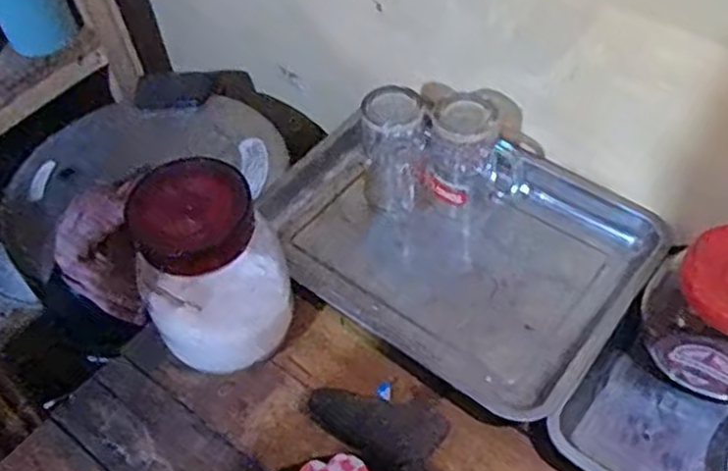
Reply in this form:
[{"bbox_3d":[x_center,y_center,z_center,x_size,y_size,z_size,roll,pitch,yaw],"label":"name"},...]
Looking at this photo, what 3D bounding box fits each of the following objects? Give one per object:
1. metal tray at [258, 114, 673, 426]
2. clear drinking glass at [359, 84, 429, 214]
[{"bbox_3d":[0.085,0.000,0.789,0.382,0.041,0.263,30,60,23],"label":"metal tray"},{"bbox_3d":[0.032,-0.084,0.810,0.068,0.133,0.072,1,53,4],"label":"clear drinking glass"}]

